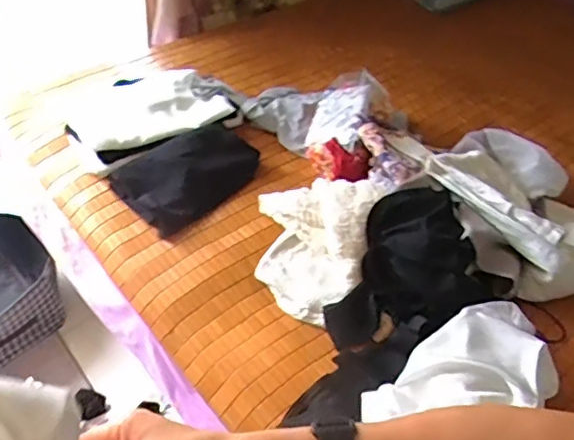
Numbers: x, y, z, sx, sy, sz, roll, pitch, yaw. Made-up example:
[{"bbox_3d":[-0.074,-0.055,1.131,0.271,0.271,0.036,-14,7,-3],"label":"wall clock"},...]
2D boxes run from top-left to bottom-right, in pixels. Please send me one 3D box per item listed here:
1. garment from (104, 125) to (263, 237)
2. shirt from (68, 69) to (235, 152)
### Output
[{"bbox_3d":[-0.219,-0.114,1.326,0.201,0.085,0.313,34,52,27],"label":"garment"},{"bbox_3d":[-0.347,-0.284,1.447,0.354,0.051,0.238,-23,51,-24],"label":"shirt"}]

